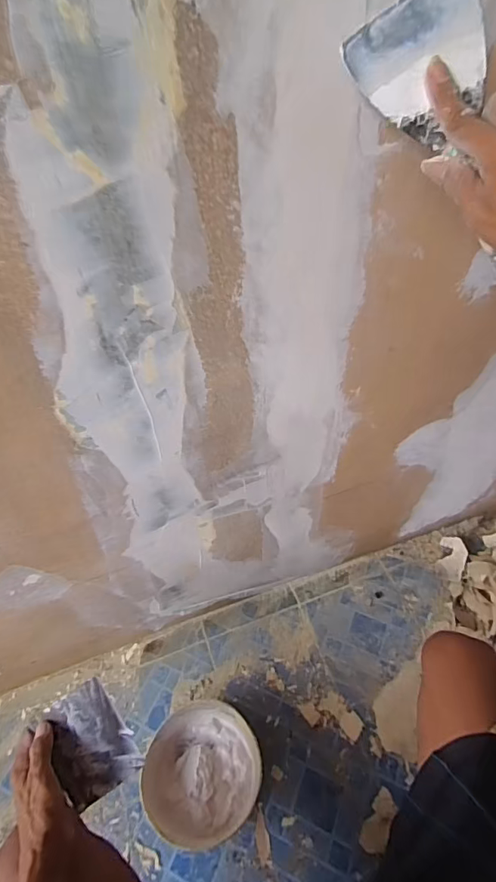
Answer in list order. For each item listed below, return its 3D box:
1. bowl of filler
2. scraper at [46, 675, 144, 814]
[{"bbox_3d":[-0.075,0.541,0.746,0.185,0.059,0.184,-4,49,0],"label":"bowl of filler"},{"bbox_3d":[-0.188,0.359,0.543,0.087,0.009,0.119,-33,85,-11],"label":"scraper"}]

